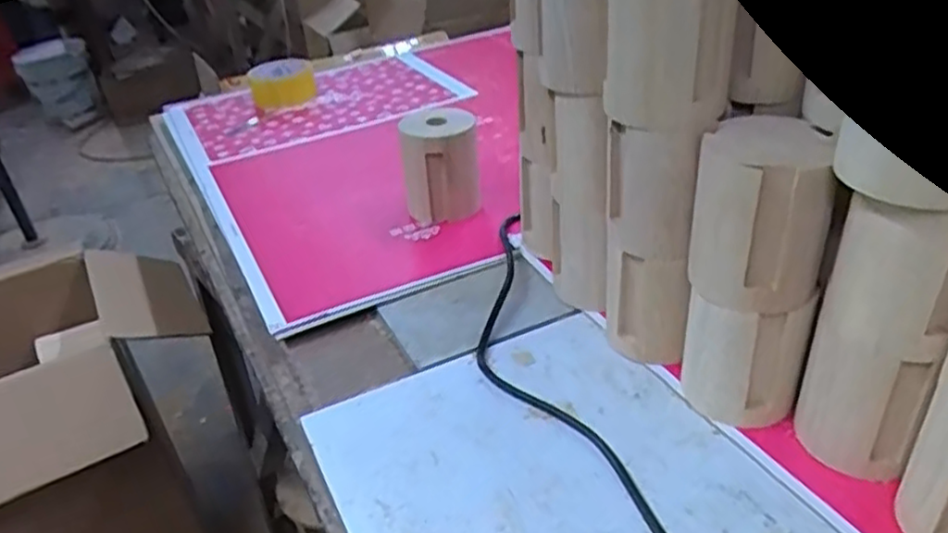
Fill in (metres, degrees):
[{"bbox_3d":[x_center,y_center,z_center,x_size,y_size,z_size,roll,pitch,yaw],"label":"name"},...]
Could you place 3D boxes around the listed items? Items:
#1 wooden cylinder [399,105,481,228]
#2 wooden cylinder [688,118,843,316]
[{"bbox_3d":[-0.036,-0.105,0.782,0.083,0.112,0.068,-5,33,3],"label":"wooden cylinder"},{"bbox_3d":[0.181,-0.035,0.457,0.075,0.101,0.075,5,35,17],"label":"wooden cylinder"}]

